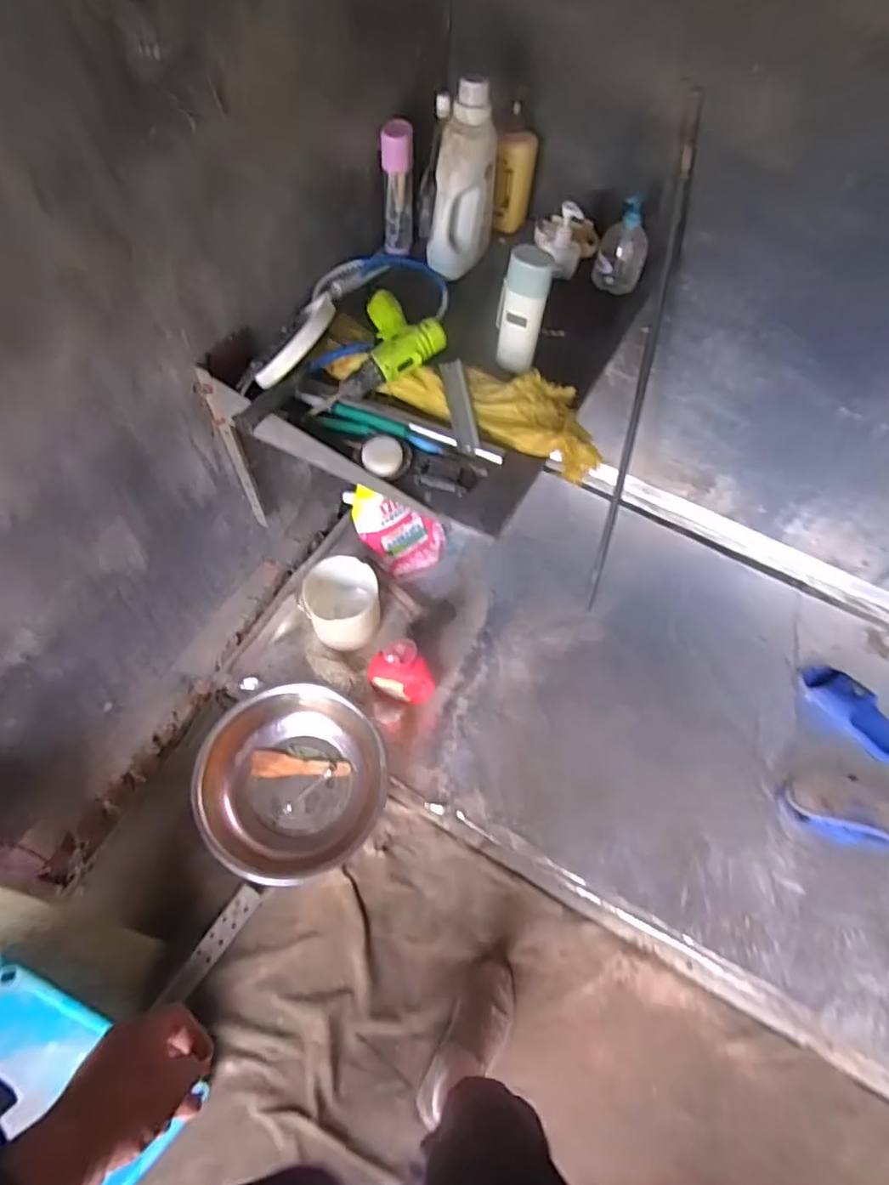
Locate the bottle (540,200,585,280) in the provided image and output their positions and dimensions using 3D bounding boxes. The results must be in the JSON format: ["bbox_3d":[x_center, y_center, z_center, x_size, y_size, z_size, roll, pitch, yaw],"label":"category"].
[{"bbox_3d":[0.211,-0.620,1.111,0.068,0.109,0.059,-15,62,-8],"label":"bottle"}]

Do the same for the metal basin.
[{"bbox_3d":[-0.299,0.377,1.254,0.357,0.122,0.351,2,60,-3],"label":"metal basin"}]

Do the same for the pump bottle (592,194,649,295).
[{"bbox_3d":[0.321,-0.616,1.126,0.087,0.141,0.075,17,61,6],"label":"pump bottle"}]

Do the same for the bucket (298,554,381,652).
[{"bbox_3d":[-0.230,0.019,1.401,0.168,0.134,0.177,2,60,-3],"label":"bucket"}]

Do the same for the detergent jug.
[{"bbox_3d":[0.031,-0.682,1.066,0.069,0.247,0.129,33,63,15],"label":"detergent jug"}]

